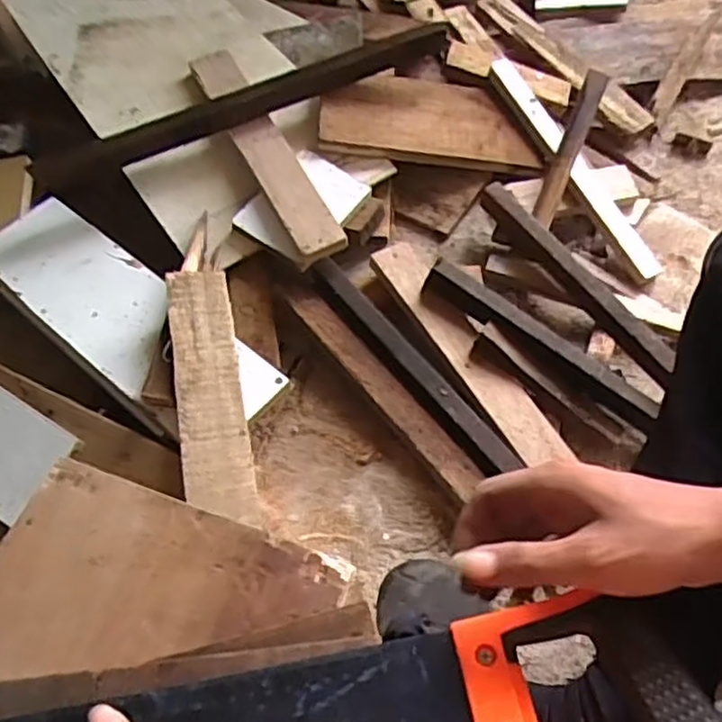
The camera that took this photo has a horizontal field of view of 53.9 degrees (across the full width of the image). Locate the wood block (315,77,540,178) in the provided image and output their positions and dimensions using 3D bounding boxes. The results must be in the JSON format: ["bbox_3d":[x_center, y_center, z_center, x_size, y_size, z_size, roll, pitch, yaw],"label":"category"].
[{"bbox_3d":[0.085,-0.304,0.890,0.271,0.016,0.127,5,69,-9],"label":"wood block"}]

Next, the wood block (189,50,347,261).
[{"bbox_3d":[-0.114,-0.253,0.833,0.056,0.019,0.339,-26,64,-10],"label":"wood block"}]

